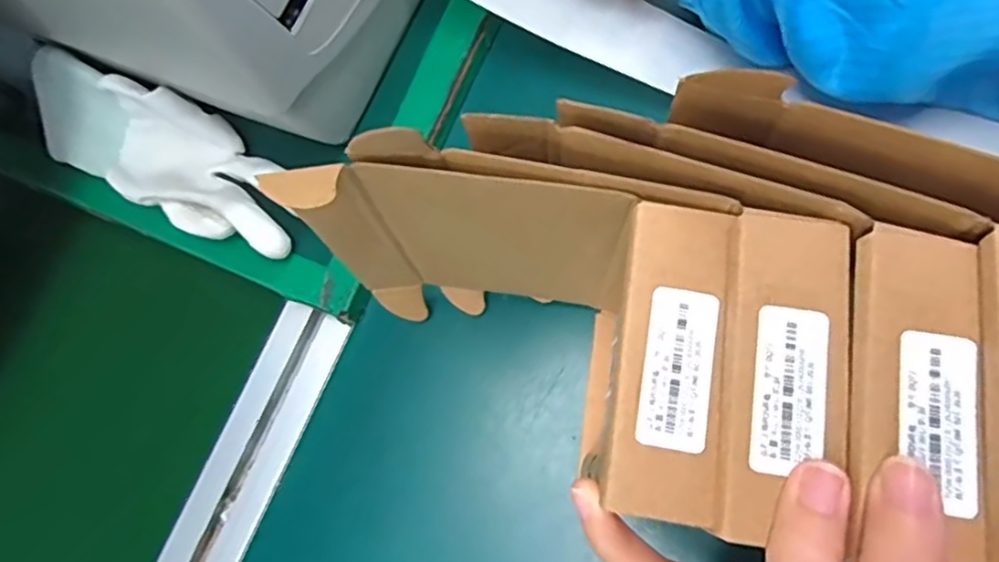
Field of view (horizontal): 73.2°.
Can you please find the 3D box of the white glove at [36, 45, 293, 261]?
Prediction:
[{"bbox_3d":[-0.169,-0.067,0.333,0.159,0.043,0.052,28,71,13],"label":"white glove"}]

